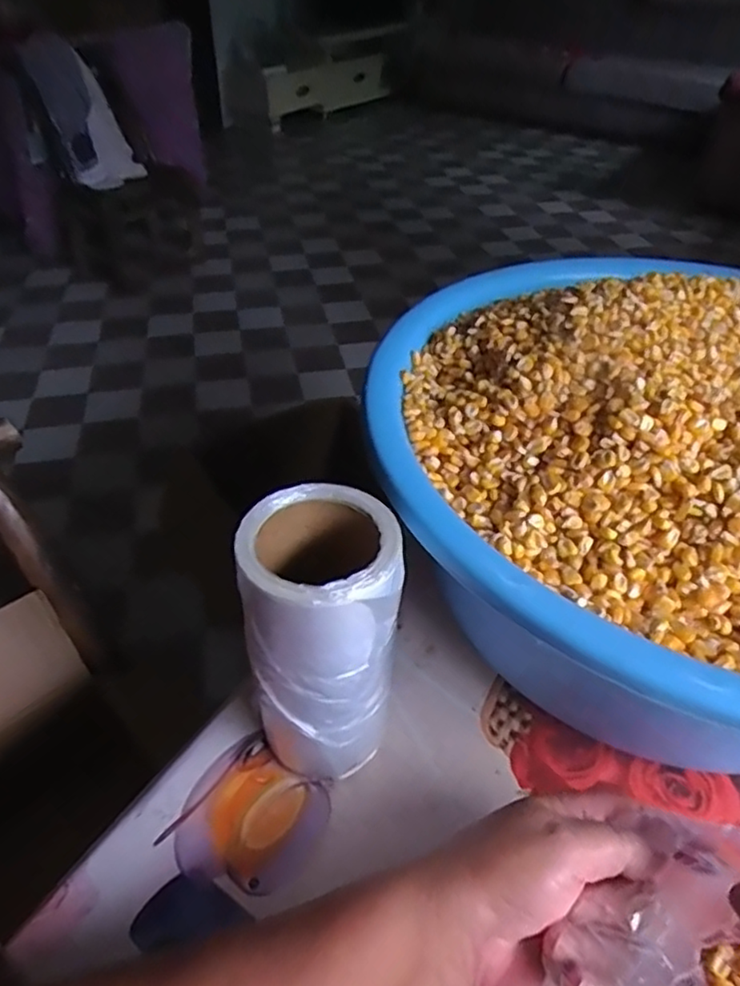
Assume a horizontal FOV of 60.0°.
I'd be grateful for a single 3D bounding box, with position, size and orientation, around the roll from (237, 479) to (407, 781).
[{"bbox_3d":[-0.026,0.082,0.365,0.076,0.168,0.082,1,42,-1],"label":"roll"}]

